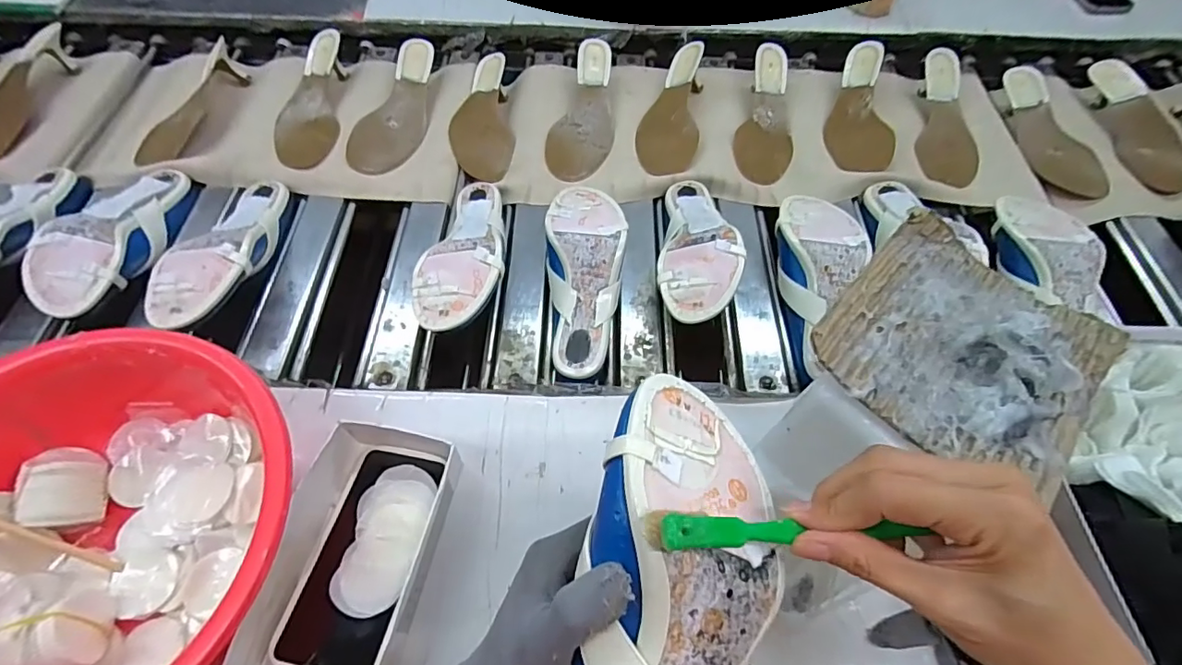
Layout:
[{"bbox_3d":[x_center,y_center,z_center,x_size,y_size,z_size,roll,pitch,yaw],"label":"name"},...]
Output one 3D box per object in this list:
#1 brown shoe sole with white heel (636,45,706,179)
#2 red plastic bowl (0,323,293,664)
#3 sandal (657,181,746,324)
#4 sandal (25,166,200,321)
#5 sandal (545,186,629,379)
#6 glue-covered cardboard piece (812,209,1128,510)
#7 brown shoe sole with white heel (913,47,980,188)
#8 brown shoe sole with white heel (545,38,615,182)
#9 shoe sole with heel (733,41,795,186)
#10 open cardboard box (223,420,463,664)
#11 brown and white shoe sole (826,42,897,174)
[{"bbox_3d":[0.116,-0.317,0.742,0.089,0.044,0.235,7,60,0],"label":"brown shoe sole with white heel"},{"bbox_3d":[-0.347,0.145,0.377,0.275,0.105,0.261,2,60,-3],"label":"red plastic bowl"},{"bbox_3d":[0.123,-0.100,0.605,0.082,0.074,0.222,10,60,2],"label":"sandal"},{"bbox_3d":[-0.538,-0.112,0.595,0.089,0.052,0.227,0,60,-4],"label":"sandal"},{"bbox_3d":[-0.007,-0.063,0.581,0.084,0.051,0.224,2,74,-3],"label":"sandal"},{"bbox_3d":[0.245,0.002,0.340,0.152,0.028,0.161,39,65,20],"label":"glue-covered cardboard piece"},{"bbox_3d":[0.520,-0.312,0.773,0.071,0.029,0.226,6,76,-1],"label":"brown shoe sole with white heel"},{"bbox_3d":[-0.006,-0.316,0.751,0.085,0.018,0.237,9,72,2],"label":"brown shoe sole with white heel"},{"bbox_3d":[0.256,-0.321,0.771,0.080,0.012,0.238,9,74,2],"label":"shoe sole with heel"},{"bbox_3d":[-0.178,0.169,0.404,0.111,0.048,0.203,11,60,3],"label":"open cardboard box"},{"bbox_3d":[0.392,-0.325,0.754,0.086,0.048,0.228,17,60,6],"label":"brown and white shoe sole"}]

